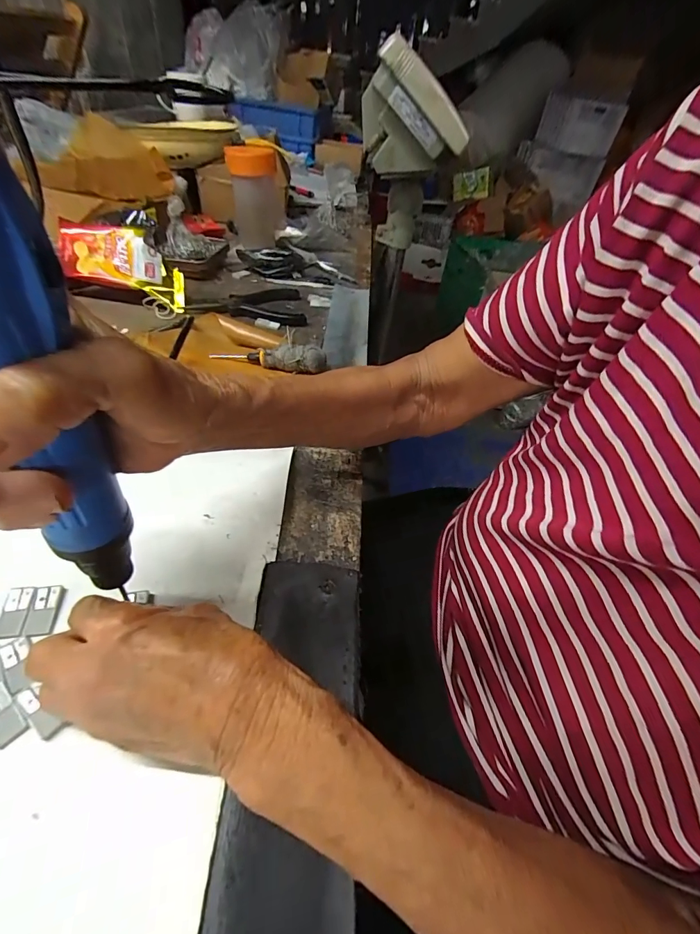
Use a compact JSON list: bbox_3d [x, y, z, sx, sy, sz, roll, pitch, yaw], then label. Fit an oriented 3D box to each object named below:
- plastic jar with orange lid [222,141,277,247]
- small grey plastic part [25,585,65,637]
[{"bbox_3d":[-0.146,-0.407,0.613,0.068,0.134,0.058,-5,23,-13],"label":"plastic jar with orange lid"},{"bbox_3d":[-0.172,0.080,0.228,0.015,0.004,0.027,-3,45,-11],"label":"small grey plastic part"}]

